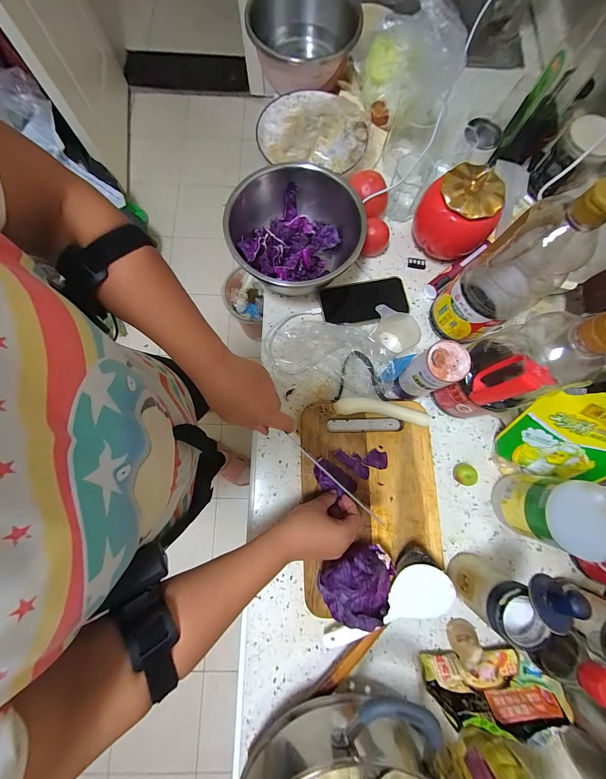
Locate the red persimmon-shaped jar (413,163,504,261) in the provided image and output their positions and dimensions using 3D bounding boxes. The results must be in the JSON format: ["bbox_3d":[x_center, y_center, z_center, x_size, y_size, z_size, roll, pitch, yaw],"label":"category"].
[{"bbox_3d":[0.256,-0.283,0.481,0.092,0.125,0.104,-27,80,-6],"label":"red persimmon-shaped jar"}]

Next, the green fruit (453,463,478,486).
[{"bbox_3d":[0.248,0.132,0.448,0.028,0.031,0.032,8,78,0],"label":"green fruit"}]

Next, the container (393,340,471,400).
[{"bbox_3d":[0.177,-0.020,0.421,0.058,0.134,0.053,0,79,-1],"label":"container"}]

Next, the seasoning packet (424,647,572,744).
[{"bbox_3d":[0.260,0.396,0.385,0.182,0.055,0.077,8,78,0],"label":"seasoning packet"}]

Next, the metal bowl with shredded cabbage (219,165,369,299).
[{"bbox_3d":[-0.009,-0.246,0.479,0.192,0.102,0.210,0,79,-1],"label":"metal bowl with shredded cabbage"}]

